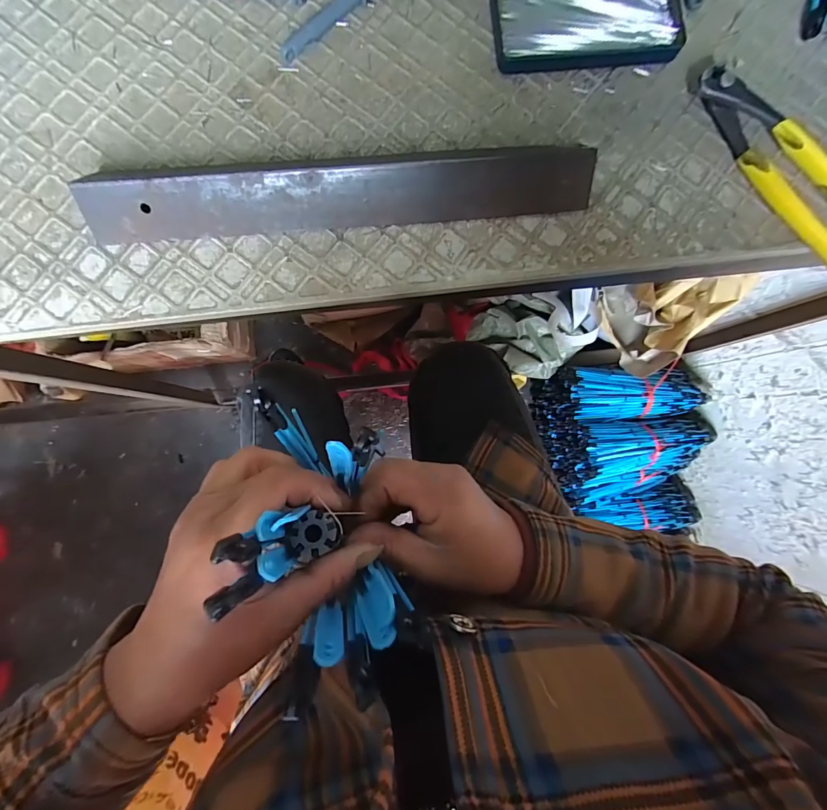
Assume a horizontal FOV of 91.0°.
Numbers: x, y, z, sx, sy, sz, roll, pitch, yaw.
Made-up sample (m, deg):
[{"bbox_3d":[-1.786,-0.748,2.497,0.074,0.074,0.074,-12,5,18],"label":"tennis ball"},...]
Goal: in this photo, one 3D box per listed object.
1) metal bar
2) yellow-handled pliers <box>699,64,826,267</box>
[{"bbox_3d":[-0.043,-0.142,0.255,0.308,0.031,0.048,-6,87,-3],"label":"metal bar"},{"bbox_3d":[0.255,-0.164,0.278,0.047,0.016,0.161,-36,89,-4],"label":"yellow-handled pliers"}]

